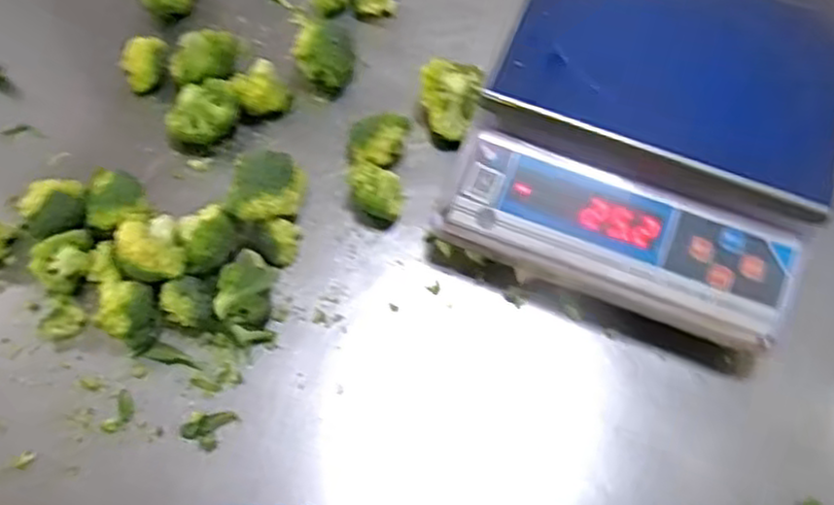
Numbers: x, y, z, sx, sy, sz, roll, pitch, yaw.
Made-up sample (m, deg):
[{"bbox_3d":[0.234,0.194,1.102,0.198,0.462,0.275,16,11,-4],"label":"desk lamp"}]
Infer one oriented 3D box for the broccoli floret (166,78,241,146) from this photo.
[{"bbox_3d":[-0.186,-0.118,0.639,0.064,0.046,0.043,-22,67,-14],"label":"broccoli floret"}]

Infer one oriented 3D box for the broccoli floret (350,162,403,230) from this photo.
[{"bbox_3d":[-0.034,-0.048,0.627,0.043,0.040,0.042,2,63,-3],"label":"broccoli floret"}]

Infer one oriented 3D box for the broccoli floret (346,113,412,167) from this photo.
[{"bbox_3d":[-0.036,-0.096,0.647,0.054,0.043,0.044,13,63,3],"label":"broccoli floret"}]

